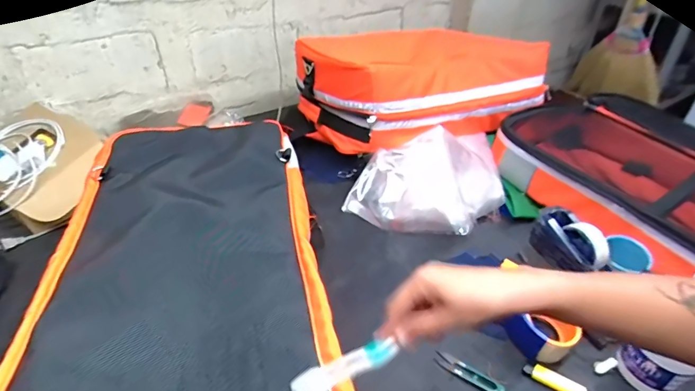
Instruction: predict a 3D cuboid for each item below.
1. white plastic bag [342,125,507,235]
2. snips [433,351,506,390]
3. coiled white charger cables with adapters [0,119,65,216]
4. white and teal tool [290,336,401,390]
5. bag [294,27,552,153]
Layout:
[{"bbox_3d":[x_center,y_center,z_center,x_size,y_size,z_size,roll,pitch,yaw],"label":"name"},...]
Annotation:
[{"bbox_3d":[0.166,-0.039,0.829,0.313,0.150,0.207,14,37,17],"label":"white plastic bag"},{"bbox_3d":[0.175,0.255,0.562,0.100,0.012,0.021,22,41,26],"label":"snips"},{"bbox_3d":[-0.721,-0.062,0.814,0.249,0.056,0.248,-17,51,-5],"label":"coiled white charger cables with adapters"},{"bbox_3d":[-0.001,0.157,0.352,0.100,0.010,0.030,-22,45,-14],"label":"white and teal tool"},{"bbox_3d":[0.212,-0.295,1.012,0.633,0.220,0.289,-18,40,-24],"label":"bag"}]

